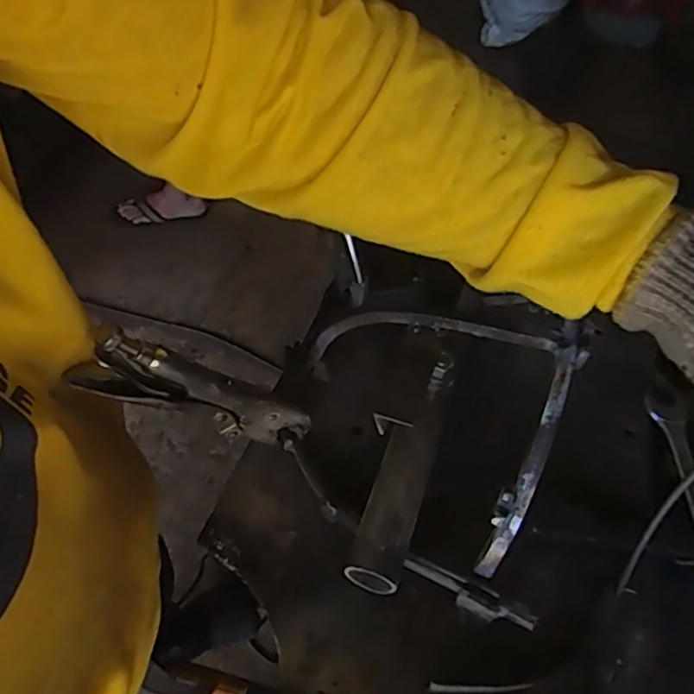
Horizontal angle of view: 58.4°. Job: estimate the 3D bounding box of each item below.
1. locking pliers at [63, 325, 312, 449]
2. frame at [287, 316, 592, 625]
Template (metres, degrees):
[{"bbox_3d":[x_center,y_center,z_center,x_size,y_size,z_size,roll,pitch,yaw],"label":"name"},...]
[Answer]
[{"bbox_3d":[-0.081,0.033,0.368,0.046,0.174,0.016,-23,57,27],"label":"locking pliers"},{"bbox_3d":[0.039,0.061,0.407,0.195,0.051,0.180,11,90,28],"label":"frame"}]

